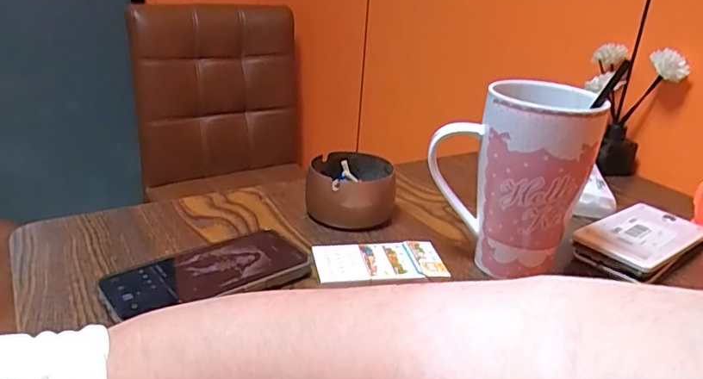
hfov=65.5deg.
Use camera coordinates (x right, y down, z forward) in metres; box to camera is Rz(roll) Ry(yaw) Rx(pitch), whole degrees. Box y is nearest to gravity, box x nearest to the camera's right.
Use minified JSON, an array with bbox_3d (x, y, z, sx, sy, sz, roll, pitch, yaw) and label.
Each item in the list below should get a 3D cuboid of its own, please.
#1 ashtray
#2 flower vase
[{"bbox_3d":[0.000,-0.001,0.545,0.083,0.050,0.081,5,24,2],"label":"ashtray"},{"bbox_3d":[0.344,-0.098,0.689,0.101,0.160,0.055,15,27,24],"label":"flower vase"}]

